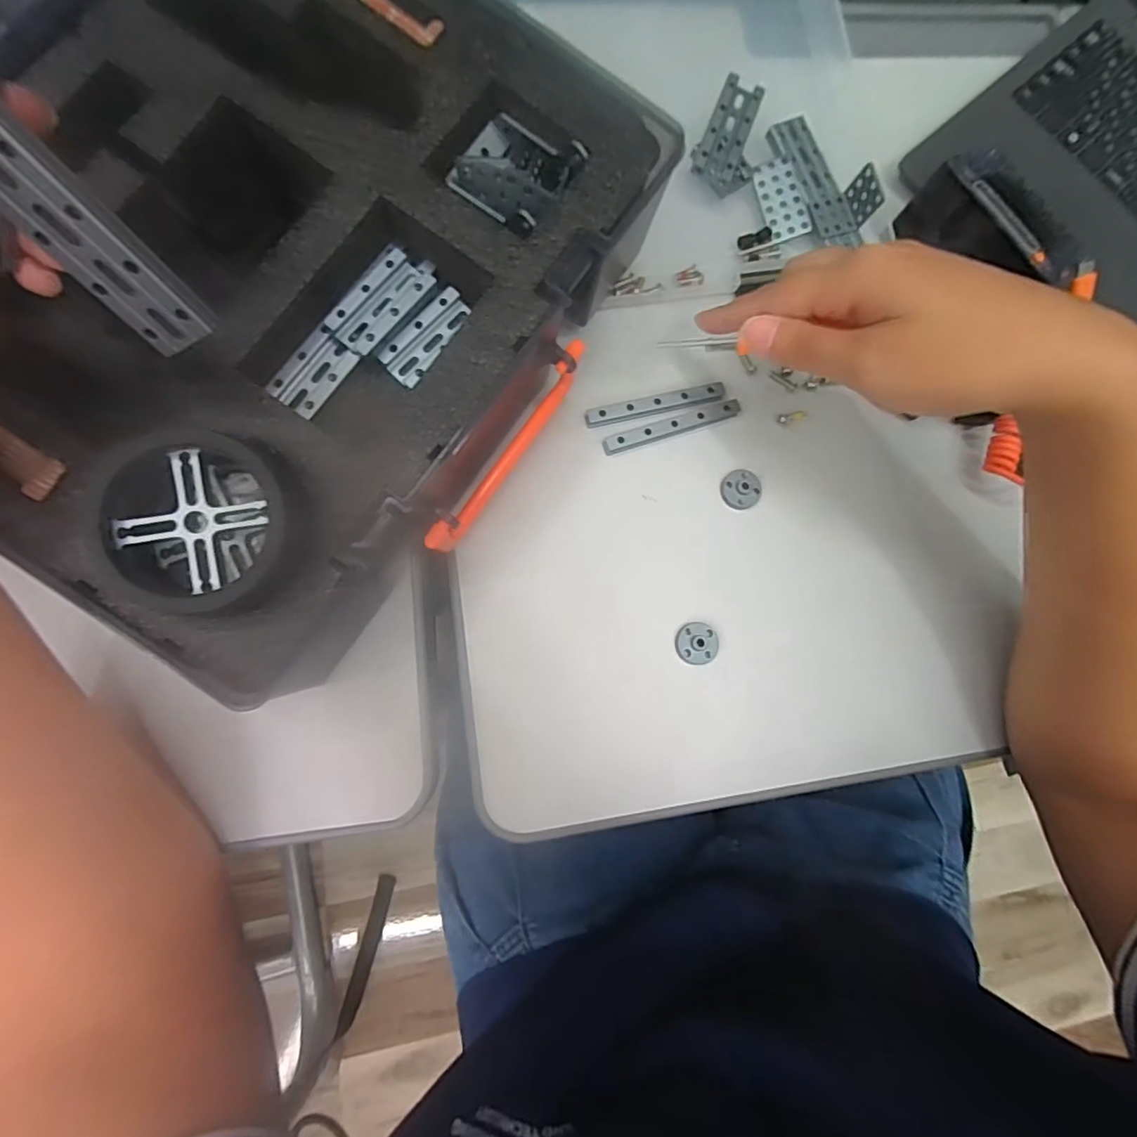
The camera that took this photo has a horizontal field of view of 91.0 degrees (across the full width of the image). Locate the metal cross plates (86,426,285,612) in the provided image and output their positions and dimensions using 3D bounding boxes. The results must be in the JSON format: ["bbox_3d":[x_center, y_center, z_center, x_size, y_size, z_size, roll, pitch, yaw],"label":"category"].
[{"bbox_3d":[-0.135,-0.017,0.201,0.051,0.024,0.063,4,79,-5],"label":"metal cross plates"}]

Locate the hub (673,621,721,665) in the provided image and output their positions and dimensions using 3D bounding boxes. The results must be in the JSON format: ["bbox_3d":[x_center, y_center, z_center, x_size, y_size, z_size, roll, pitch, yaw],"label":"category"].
[{"bbox_3d":[0.067,0.039,0.294,0.022,0.013,0.022,1,83,-5],"label":"hub"}]

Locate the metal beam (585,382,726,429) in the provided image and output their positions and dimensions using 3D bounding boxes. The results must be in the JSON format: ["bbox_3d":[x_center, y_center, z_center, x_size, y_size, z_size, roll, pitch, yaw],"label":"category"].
[{"bbox_3d":[0.049,-0.091,0.309,0.080,0.006,0.011,-15,84,-7],"label":"metal beam"}]

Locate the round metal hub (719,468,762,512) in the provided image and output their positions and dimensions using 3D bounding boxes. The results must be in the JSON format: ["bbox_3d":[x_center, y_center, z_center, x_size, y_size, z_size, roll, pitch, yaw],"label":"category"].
[{"bbox_3d":[0.095,-0.044,0.307,0.023,0.006,0.022,1,83,-5],"label":"round metal hub"}]

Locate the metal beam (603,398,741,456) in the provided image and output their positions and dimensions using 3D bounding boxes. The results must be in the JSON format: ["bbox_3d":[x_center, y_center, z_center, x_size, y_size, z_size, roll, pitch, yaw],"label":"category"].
[{"bbox_3d":[0.058,-0.078,0.307,0.080,0.004,0.010,-18,84,-7],"label":"metal beam"}]

